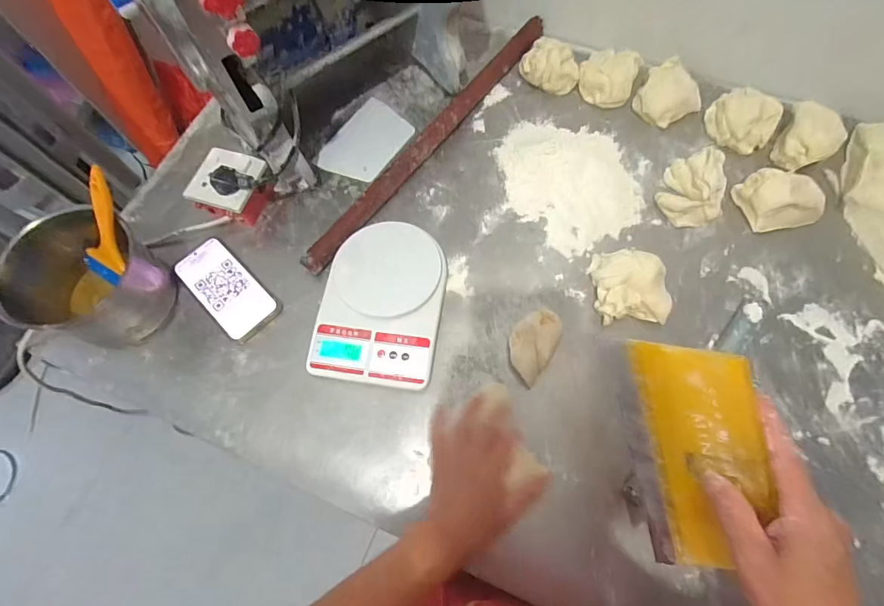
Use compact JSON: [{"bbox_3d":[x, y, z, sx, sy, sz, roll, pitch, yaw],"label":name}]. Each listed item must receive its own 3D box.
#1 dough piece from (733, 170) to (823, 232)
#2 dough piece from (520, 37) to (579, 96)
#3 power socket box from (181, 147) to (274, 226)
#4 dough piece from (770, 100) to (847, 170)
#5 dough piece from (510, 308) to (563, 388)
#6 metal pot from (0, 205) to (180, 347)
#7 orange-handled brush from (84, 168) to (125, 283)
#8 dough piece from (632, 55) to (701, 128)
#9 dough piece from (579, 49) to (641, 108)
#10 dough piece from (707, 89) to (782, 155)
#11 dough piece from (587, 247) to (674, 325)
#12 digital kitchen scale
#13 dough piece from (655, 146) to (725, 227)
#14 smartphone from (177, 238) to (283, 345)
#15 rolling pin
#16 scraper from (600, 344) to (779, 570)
[{"bbox_3d":[0.461,-0.145,0.591,0.098,0.053,0.078,-10,69,-2],"label":"dough piece"},{"bbox_3d":[0.172,-0.376,0.692,0.092,0.053,0.077,20,71,10],"label":"dough piece"},{"bbox_3d":[-0.296,-0.164,0.624,0.089,0.071,0.087,12,70,7],"label":"power socket box"},{"bbox_3d":[0.512,-0.235,0.615,0.056,0.053,0.093,24,72,11],"label":"dough piece"},{"bbox_3d":[0.109,0.052,0.537,0.052,0.036,0.084,23,71,11],"label":"dough piece"},{"bbox_3d":[-0.424,-0.023,0.544,0.140,0.108,0.145,21,71,10],"label":"metal pot"},{"bbox_3d":[-0.412,-0.090,0.533,0.062,0.150,0.016,34,35,14],"label":"orange-handled brush"},{"bbox_3d":[0.337,-0.314,0.664,0.083,0.040,0.082,-27,70,-8],"label":"dough piece"},{"bbox_3d":[0.255,-0.354,0.680,0.081,0.050,0.087,-1,69,2],"label":"dough piece"},{"bbox_3d":[0.434,-0.268,0.638,0.088,0.047,0.072,36,74,15],"label":"dough piece"},{"bbox_3d":[0.239,-0.024,0.553,0.086,0.055,0.091,-3,69,1],"label":"dough piece"},{"bbox_3d":[-0.076,-0.003,0.565,0.151,0.044,0.207,7,69,5],"label":"digital kitchen scale"},{"bbox_3d":[0.343,-0.156,0.596,0.077,0.057,0.086,23,71,10],"label":"dough piece"},{"bbox_3d":[-0.293,-0.021,0.596,0.157,0.016,0.073,41,76,16],"label":"smartphone"},{"bbox_3d":[-0.014,-0.252,0.665,0.037,0.032,0.545,36,74,14],"label":"rolling pin"},{"bbox_3d":[0.199,0.124,0.360,0.007,0.124,0.187,-8,85,-23],"label":"scraper"}]

